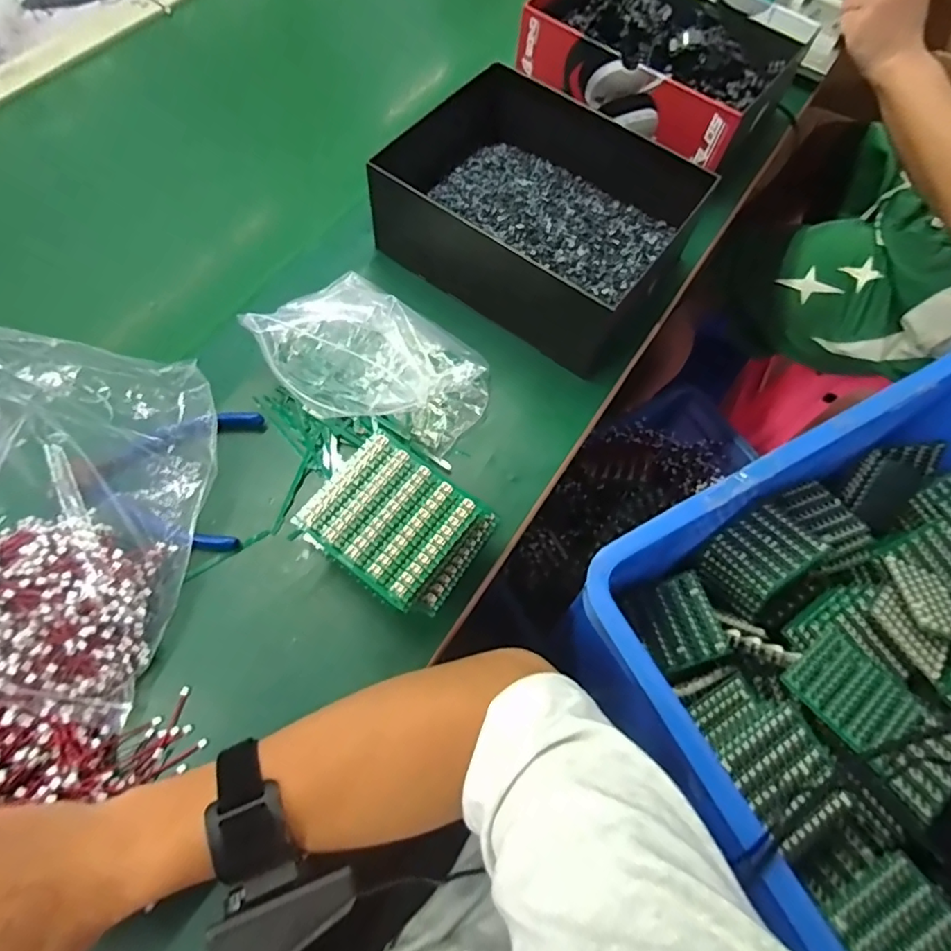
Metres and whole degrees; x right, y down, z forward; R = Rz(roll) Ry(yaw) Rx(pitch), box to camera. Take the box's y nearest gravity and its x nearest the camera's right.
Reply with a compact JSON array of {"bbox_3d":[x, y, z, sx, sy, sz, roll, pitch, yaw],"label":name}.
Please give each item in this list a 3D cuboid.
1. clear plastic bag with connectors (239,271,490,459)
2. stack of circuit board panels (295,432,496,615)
[{"bbox_3d":[-0.078,-0.091,0.434,0.175,0.044,0.115,33,68,12],"label":"clear plastic bag with connectors"},{"bbox_3d":[-0.051,0.039,0.374,0.100,0.058,0.084,33,68,12],"label":"stack of circuit board panels"}]

